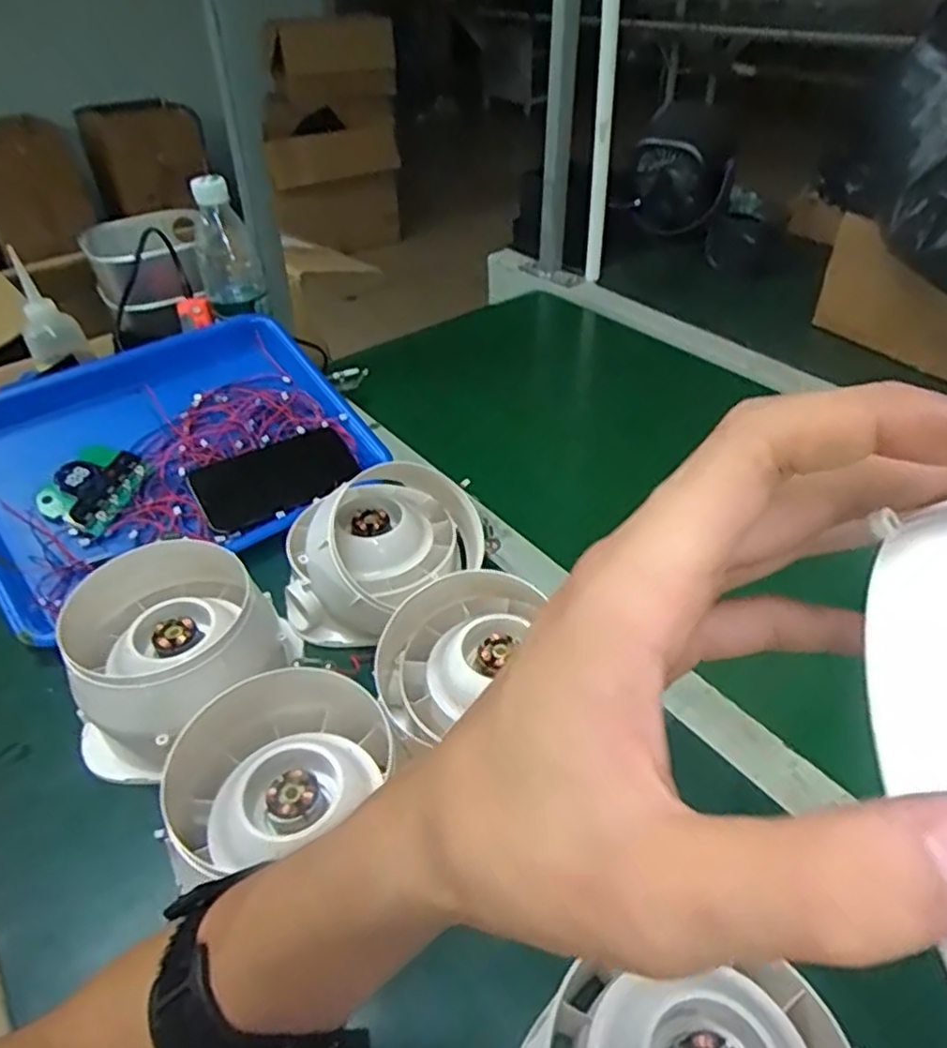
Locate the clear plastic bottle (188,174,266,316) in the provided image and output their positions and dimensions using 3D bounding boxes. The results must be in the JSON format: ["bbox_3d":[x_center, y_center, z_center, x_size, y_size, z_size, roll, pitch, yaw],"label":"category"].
[{"bbox_3d":[-0.258,-0.285,0.733,0.060,0.137,0.054,-16,42,-15],"label":"clear plastic bottle"}]

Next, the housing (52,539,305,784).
[{"bbox_3d":[-0.197,0.089,0.463,0.135,0.098,0.123,-15,42,-15],"label":"housing"}]

